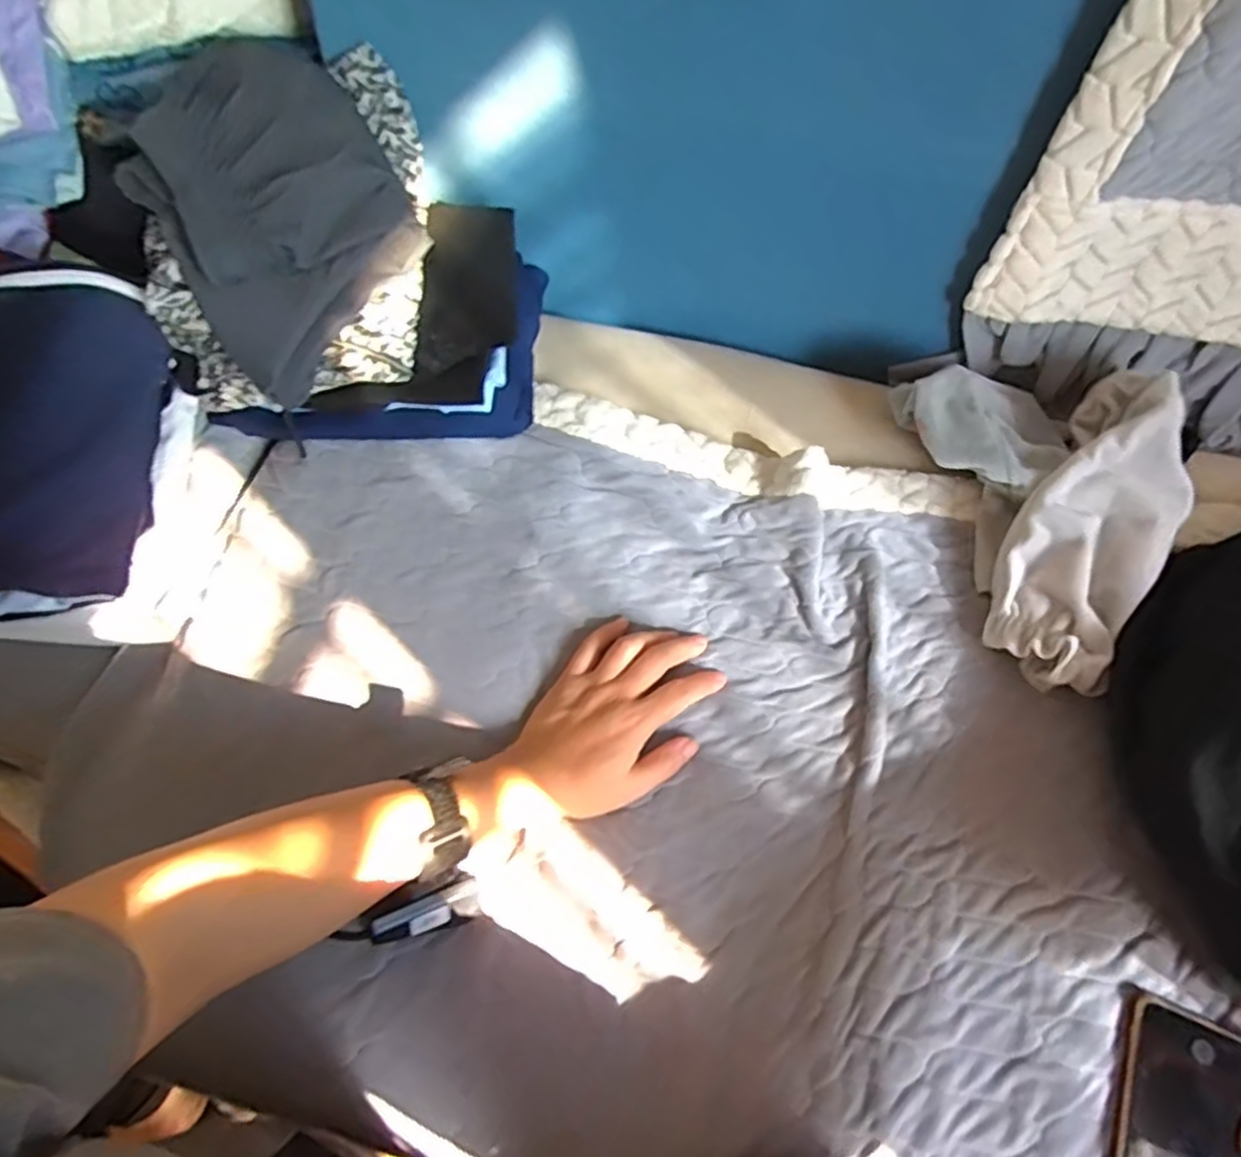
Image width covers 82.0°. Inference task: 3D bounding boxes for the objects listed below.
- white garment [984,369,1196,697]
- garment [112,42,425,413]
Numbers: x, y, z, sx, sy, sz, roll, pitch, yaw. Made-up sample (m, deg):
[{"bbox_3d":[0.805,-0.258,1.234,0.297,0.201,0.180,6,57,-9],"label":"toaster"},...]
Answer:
[{"bbox_3d":[0.361,-0.045,0.543,0.102,0.088,0.266,25,82,11],"label":"white garment"},{"bbox_3d":[-0.253,-0.270,0.520,0.162,0.095,0.230,-33,70,-14],"label":"garment"}]

